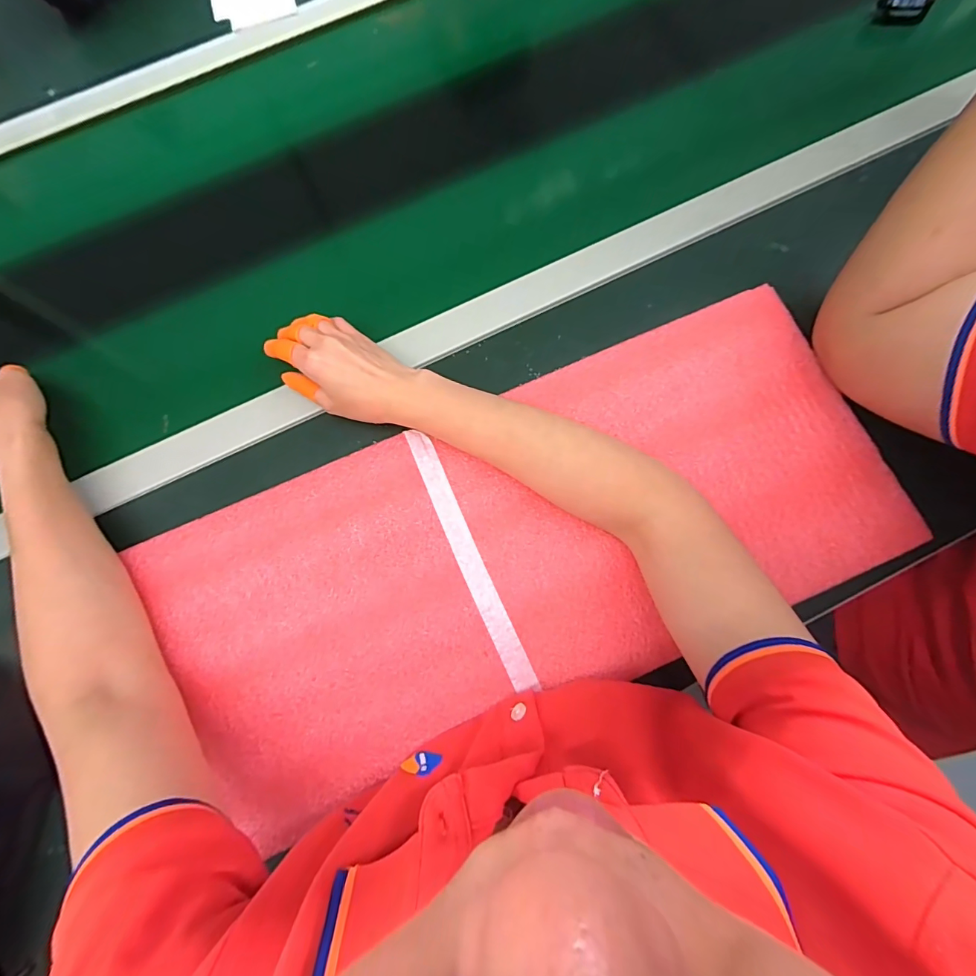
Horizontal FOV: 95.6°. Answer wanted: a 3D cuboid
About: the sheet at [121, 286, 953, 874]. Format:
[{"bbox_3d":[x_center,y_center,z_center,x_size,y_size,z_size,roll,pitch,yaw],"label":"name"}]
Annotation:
[{"bbox_3d":[0.035,0.044,0.368,0.590,0.010,0.249,-23,78,-4],"label":"sheet"}]

